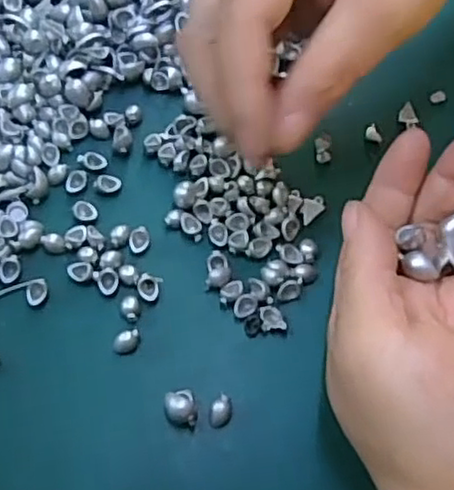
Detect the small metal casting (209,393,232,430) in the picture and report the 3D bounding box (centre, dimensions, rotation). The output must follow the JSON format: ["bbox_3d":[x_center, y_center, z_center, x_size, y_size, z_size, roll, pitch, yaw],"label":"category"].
[{"bbox_3d":[-0.002,0.058,0.232,0.008,0.007,0.011,-5,64,-4],"label":"small metal casting"}]

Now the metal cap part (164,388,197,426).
[{"bbox_3d":[-0.016,0.057,0.231,0.010,0.009,0.012,-6,64,-5],"label":"metal cap part"}]

